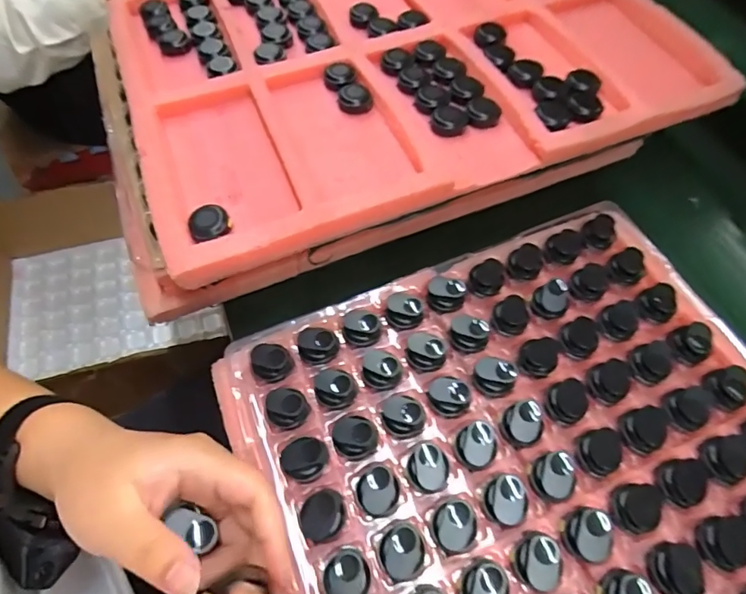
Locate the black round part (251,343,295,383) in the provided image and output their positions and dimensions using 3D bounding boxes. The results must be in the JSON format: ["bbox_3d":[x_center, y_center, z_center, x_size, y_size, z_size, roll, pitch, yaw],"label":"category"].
[{"bbox_3d":[-0.074,0.048,0.346,0.030,0.012,0.027,-3,60,-4],"label":"black round part"}]

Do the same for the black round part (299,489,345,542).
[{"bbox_3d":[-0.030,0.136,0.291,0.029,0.016,0.026,-36,67,-21],"label":"black round part"}]

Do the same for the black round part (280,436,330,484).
[{"bbox_3d":[-0.044,0.106,0.308,0.030,0.015,0.027,-12,61,-9],"label":"black round part"}]

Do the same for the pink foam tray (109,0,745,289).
[{"bbox_3d":[0.022,-0.242,0.455,0.510,0.052,0.383,-19,62,-13],"label":"pink foam tray"}]

